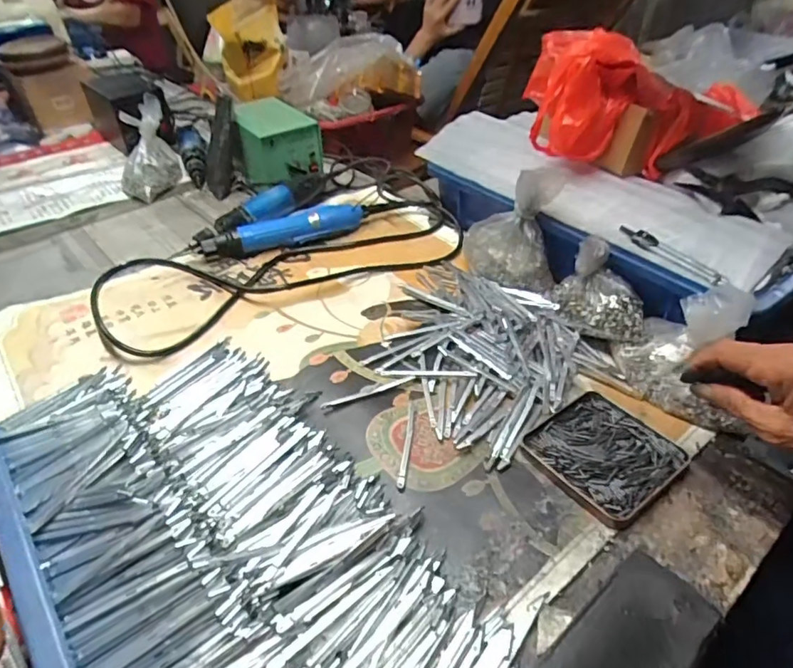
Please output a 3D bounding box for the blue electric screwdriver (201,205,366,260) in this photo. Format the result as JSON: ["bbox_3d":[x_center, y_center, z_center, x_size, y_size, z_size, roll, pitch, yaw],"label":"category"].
[{"bbox_3d":[-0.141,-0.131,0.674,0.205,0.032,0.044,-15,40,-16],"label":"blue electric screwdriver"}]

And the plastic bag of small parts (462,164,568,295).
[{"bbox_3d":[0.123,-0.114,0.573,0.099,0.116,0.081,5,39,10],"label":"plastic bag of small parts"}]

